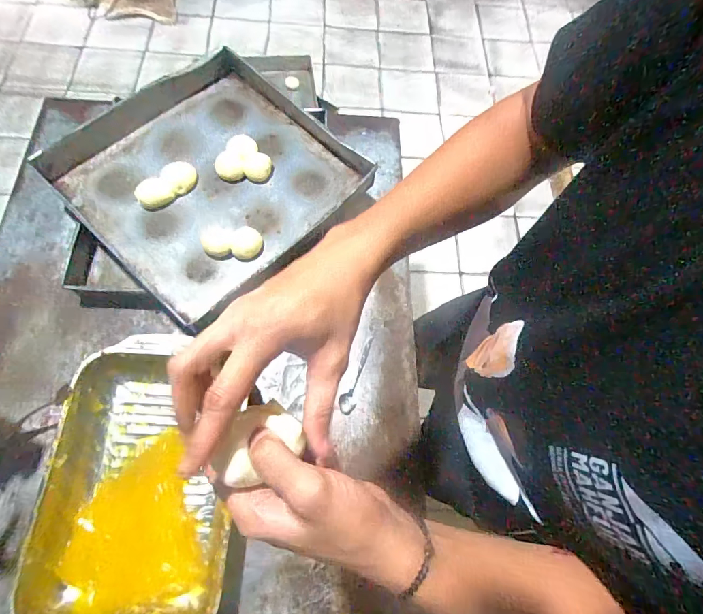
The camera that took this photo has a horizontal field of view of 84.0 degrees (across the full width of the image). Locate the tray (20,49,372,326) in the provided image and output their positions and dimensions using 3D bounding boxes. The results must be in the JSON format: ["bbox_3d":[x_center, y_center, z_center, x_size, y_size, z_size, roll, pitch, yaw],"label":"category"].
[{"bbox_3d":[-0.280,-0.275,0.764,0.520,0.097,0.480,42,71,11],"label":"tray"}]

